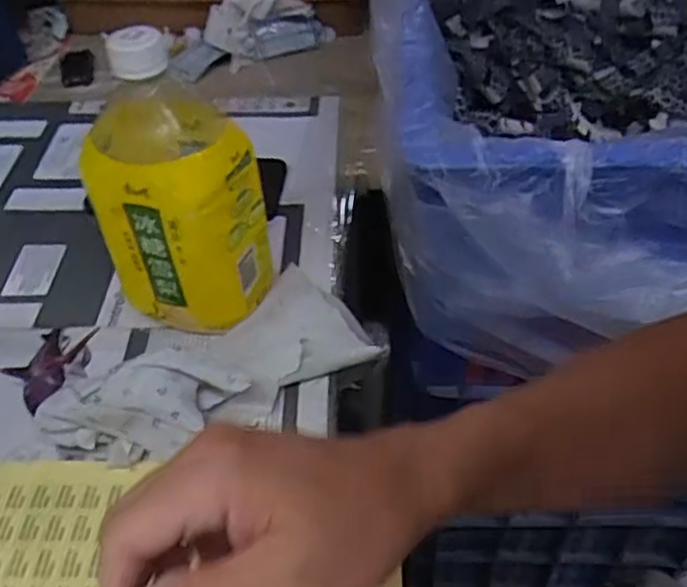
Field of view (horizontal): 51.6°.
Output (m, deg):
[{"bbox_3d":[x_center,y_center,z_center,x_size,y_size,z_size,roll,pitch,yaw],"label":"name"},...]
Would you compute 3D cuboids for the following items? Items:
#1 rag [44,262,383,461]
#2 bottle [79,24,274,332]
[{"bbox_3d":[-0.081,0.043,0.452,0.204,0.060,0.091,-31,52,-24],"label":"rag"},{"bbox_3d":[-0.101,-0.067,0.453,0.086,0.203,0.082,-1,46,1],"label":"bottle"}]

